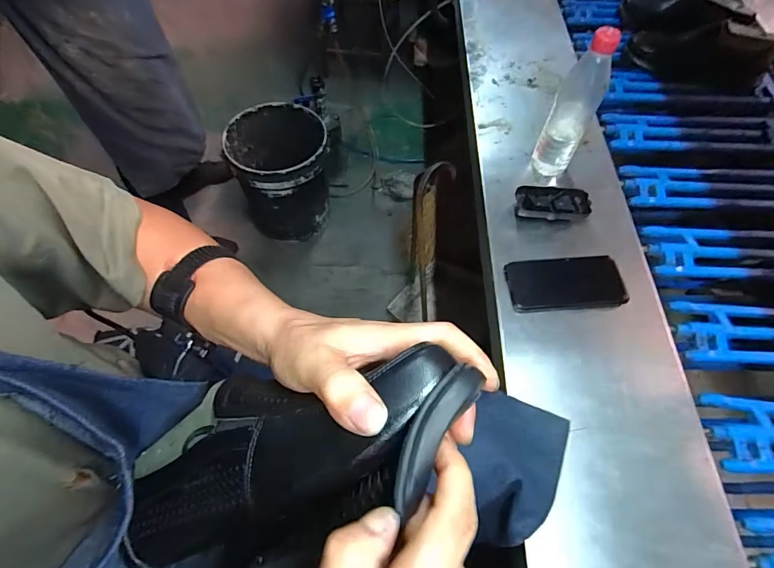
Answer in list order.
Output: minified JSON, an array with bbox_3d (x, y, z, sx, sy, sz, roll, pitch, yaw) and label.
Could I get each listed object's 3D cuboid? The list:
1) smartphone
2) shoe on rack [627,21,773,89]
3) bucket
[{"bbox_3d":[0.252,0.000,0.595,0.165,0.010,0.078,-5,59,-3],"label":"smartphone"},{"bbox_3d":[0.647,-0.478,0.866,0.269,0.105,0.085,22,62,12],"label":"shoe on rack"},{"bbox_3d":[-0.351,-0.381,1.385,0.307,0.294,0.311,-2,59,-1],"label":"bucket"}]

